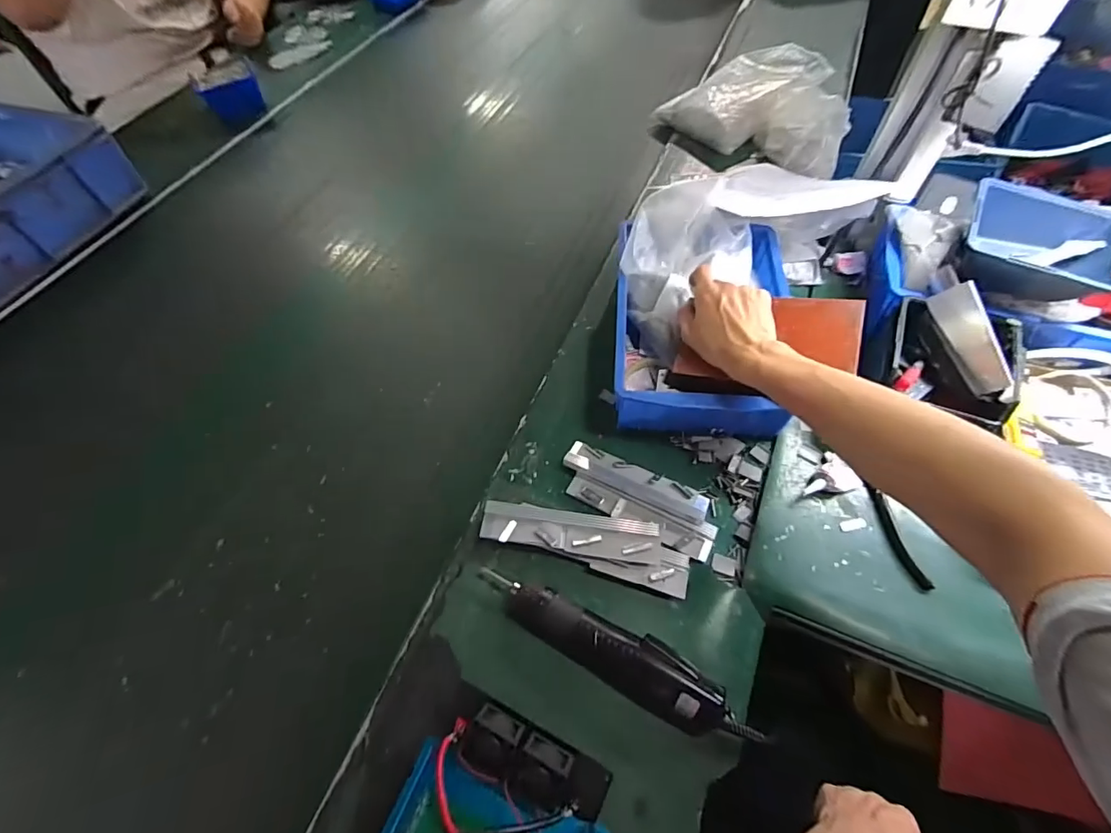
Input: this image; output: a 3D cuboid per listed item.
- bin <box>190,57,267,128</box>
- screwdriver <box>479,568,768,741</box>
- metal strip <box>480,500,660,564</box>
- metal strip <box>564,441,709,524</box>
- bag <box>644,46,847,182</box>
[{"bbox_3d":[-0.673,-0.674,1.025,0.121,0.063,0.137,-25,60,-13],"label":"bin"},{"bbox_3d":[0.048,0.209,0.441,0.262,0.032,0.049,27,62,18],"label":"screwdriver"},{"bbox_3d":[0.015,0.117,0.504,0.181,0.015,0.046,6,58,6],"label":"metal strip"},{"bbox_3d":[0.089,0.072,0.545,0.161,0.016,0.033,21,61,15],"label":"metal strip"},{"bbox_3d":[0.385,-0.581,0.886,0.328,0.099,0.248,31,64,20],"label":"bag"}]

